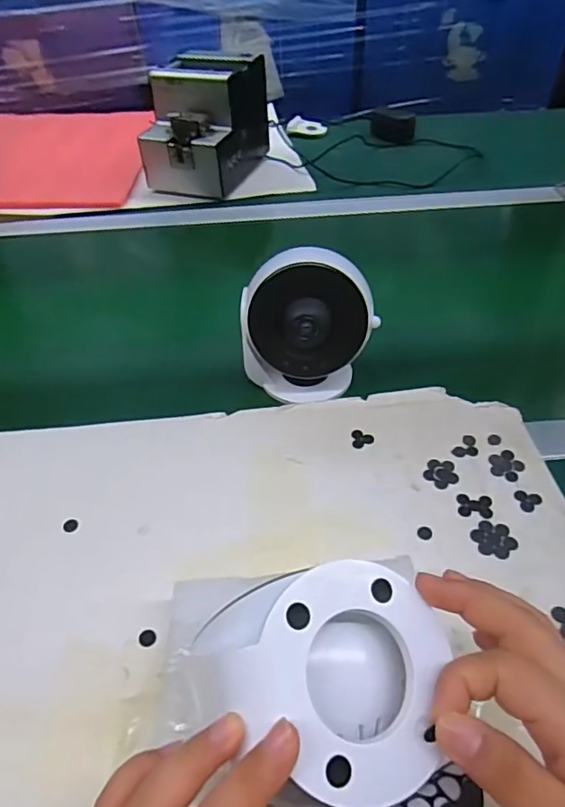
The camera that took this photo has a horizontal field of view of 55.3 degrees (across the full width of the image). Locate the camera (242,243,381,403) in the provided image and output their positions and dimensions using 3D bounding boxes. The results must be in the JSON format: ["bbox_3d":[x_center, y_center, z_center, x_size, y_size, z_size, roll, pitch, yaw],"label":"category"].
[{"bbox_3d":[0.020,-0.067,0.462,0.106,0.117,0.059,-2,46,-2],"label":"camera"}]

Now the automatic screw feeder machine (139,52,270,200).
[{"bbox_3d":[-0.112,-0.408,0.793,0.125,0.150,0.189,15,48,15],"label":"automatic screw feeder machine"}]

